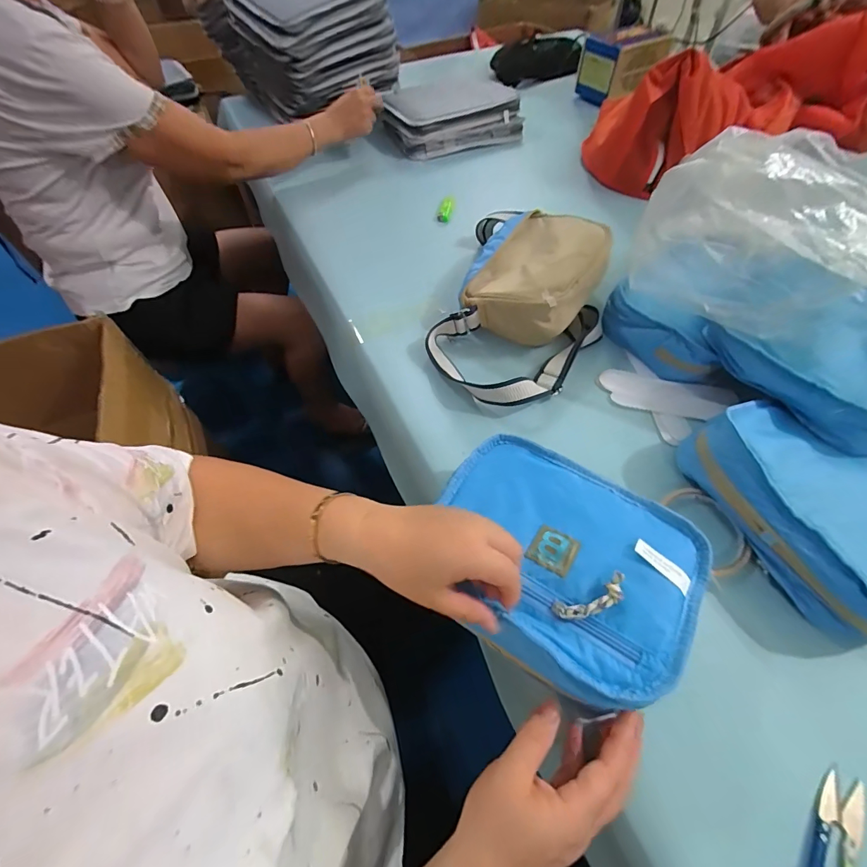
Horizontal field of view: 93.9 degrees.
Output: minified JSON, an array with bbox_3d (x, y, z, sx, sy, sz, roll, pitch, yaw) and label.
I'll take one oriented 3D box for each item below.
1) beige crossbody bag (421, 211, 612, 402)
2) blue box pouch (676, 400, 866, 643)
[{"bbox_3d":[0.134,-0.185,0.558,0.207,0.085,0.334,23,60,16],"label":"beige crossbody bag"},{"bbox_3d":[0.380,0.063,0.392,0.182,0.068,0.222,-15,57,-8],"label":"blue box pouch"}]

